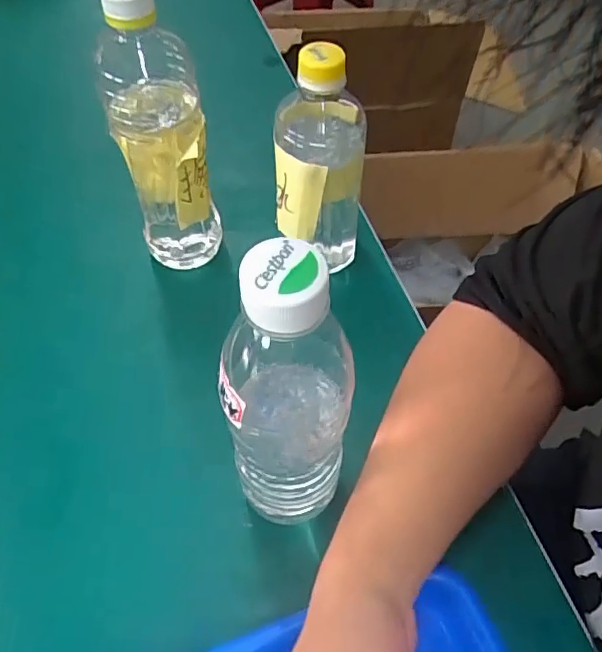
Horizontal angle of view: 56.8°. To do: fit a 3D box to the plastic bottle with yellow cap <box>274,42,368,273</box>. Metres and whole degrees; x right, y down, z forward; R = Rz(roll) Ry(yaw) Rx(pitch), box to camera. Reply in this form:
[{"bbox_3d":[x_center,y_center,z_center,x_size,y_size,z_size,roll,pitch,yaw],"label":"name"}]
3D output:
[{"bbox_3d":[0.015,-0.119,0.427,0.066,0.188,0.068,6,56,5],"label":"plastic bottle with yellow cap"}]

